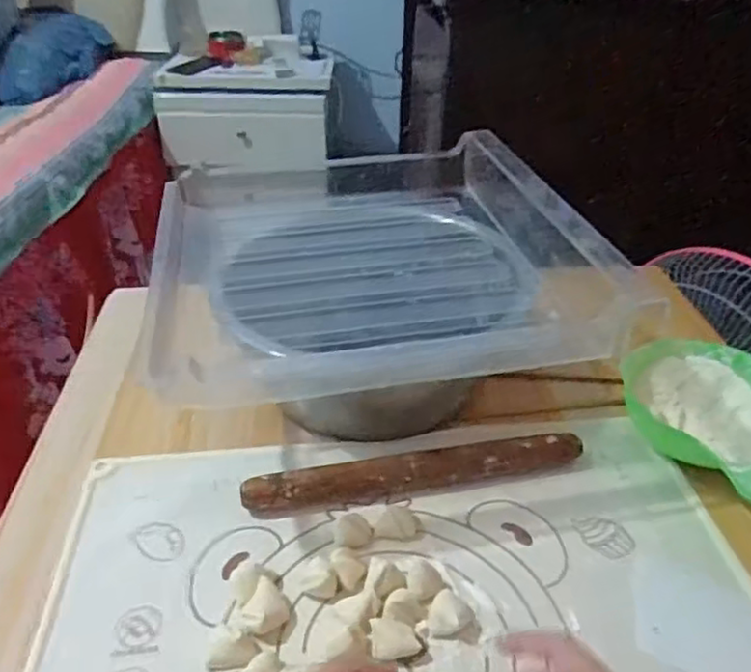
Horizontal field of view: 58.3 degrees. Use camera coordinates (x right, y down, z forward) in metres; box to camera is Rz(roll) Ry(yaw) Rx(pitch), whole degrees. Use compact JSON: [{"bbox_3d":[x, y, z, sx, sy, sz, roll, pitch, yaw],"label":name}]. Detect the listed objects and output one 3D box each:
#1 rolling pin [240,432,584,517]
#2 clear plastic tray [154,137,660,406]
[{"bbox_3d":[0.036,0.112,0.549,0.278,0.034,0.024,-5,37,-10],"label":"rolling pin"},{"bbox_3d":[-0.013,-0.076,0.603,0.346,0.084,0.333,-6,37,-11],"label":"clear plastic tray"}]

